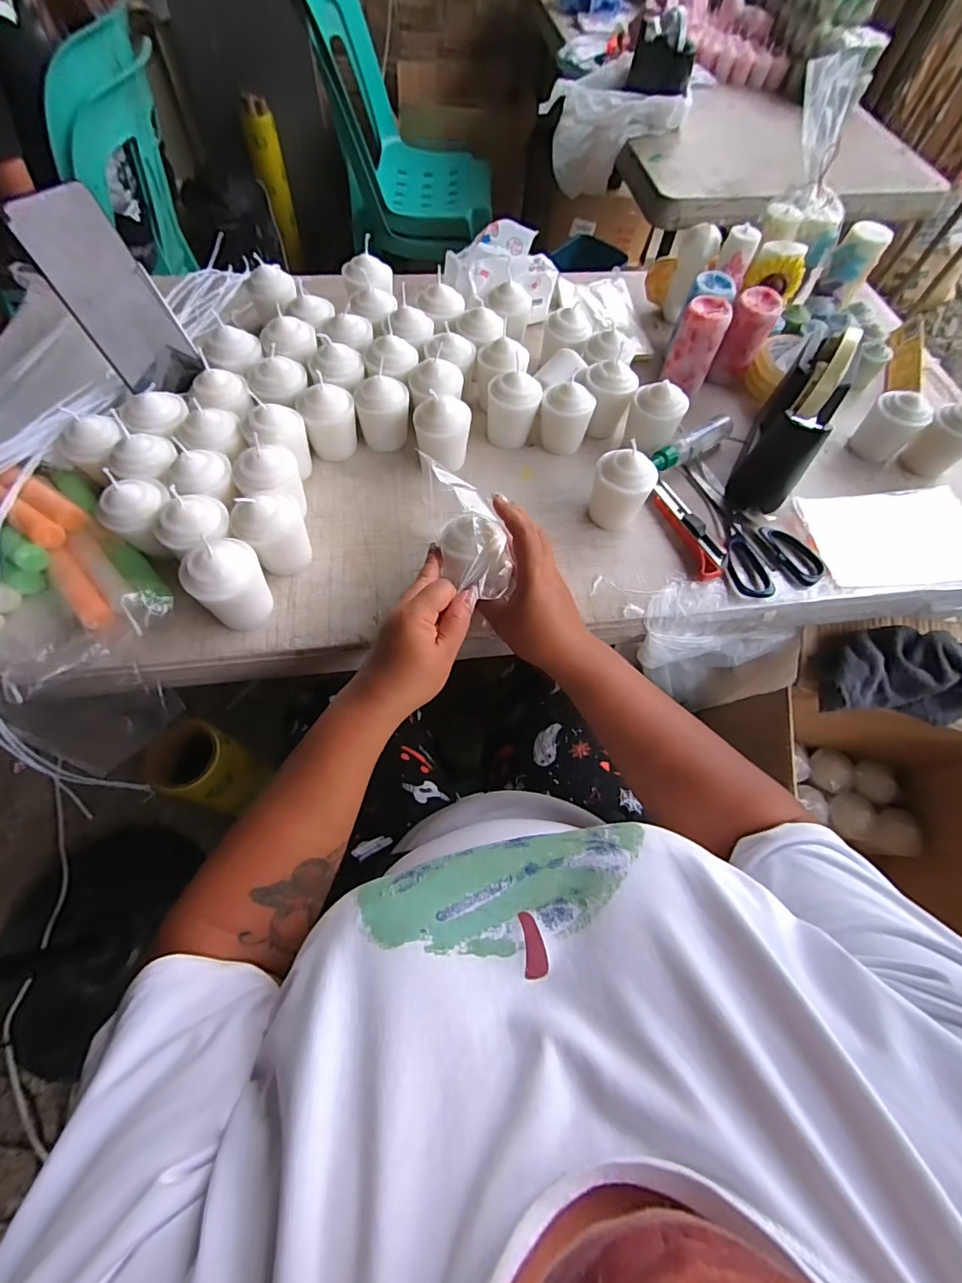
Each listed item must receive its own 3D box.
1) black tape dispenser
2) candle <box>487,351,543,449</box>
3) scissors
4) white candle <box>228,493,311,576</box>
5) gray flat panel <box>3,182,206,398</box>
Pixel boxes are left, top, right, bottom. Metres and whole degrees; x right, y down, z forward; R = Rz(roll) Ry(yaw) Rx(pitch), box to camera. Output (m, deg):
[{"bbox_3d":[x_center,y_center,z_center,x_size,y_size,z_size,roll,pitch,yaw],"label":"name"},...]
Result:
[{"bbox_3d":[0.324,-0.228,0.499,0.055,0.122,0.163,26,66,9],"label":"black tape dispenser"},{"bbox_3d":[0.034,-0.251,0.525,0.048,0.069,0.046,42,69,16],"label":"candle"},{"bbox_3d":[0.273,-0.129,0.514,0.099,0.010,0.181,-15,66,-10],"label":"scissors"},{"bbox_3d":[-0.181,-0.094,0.431,0.054,0.068,0.045,-35,71,-18],"label":"white candle"},{"bbox_3d":[-0.334,-0.312,0.451,0.012,0.155,0.079,32,66,35],"label":"gray flat panel"}]

